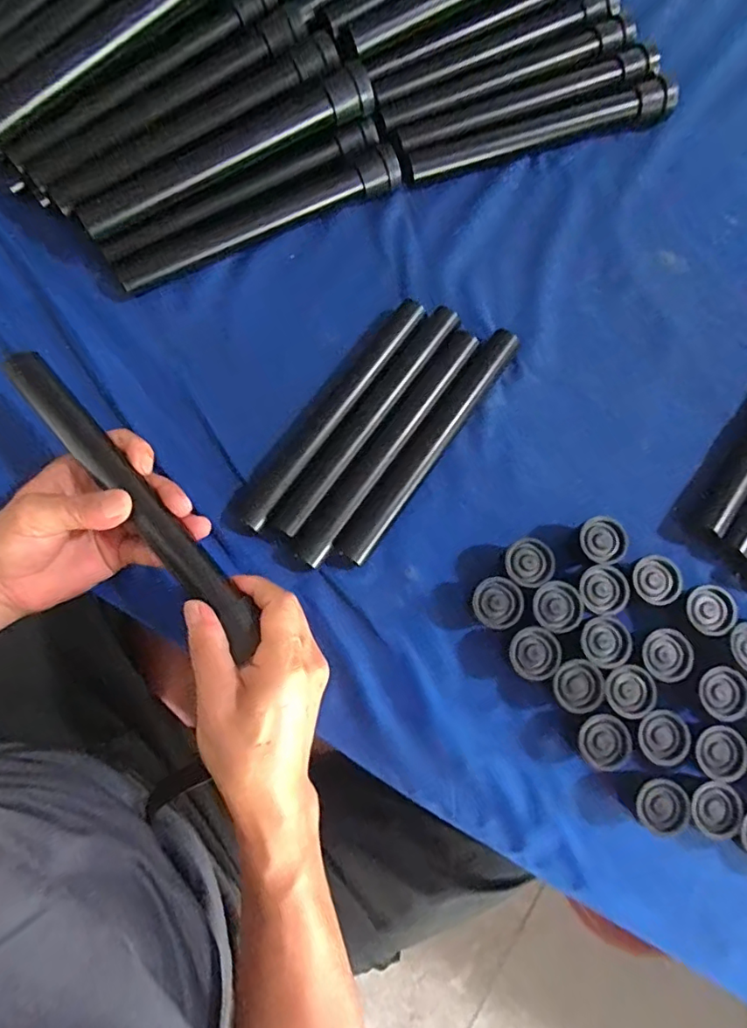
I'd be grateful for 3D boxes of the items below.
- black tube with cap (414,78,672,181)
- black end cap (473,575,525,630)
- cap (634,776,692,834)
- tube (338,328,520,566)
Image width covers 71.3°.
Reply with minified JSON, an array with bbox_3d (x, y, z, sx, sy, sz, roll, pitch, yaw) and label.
[{"bbox_3d":[0.148,-0.339,0.459,0.241,0.027,0.027,-16,80,-4],"label":"black tube with cap"},{"bbox_3d":[0.088,0.065,0.381,0.035,0.031,0.034,0,80,-1],"label":"black end cap"},{"bbox_3d":[0.193,0.198,0.361,0.032,0.035,0.032,0,80,-1],"label":"cap"},{"bbox_3d":[0.044,-0.055,0.408,0.025,0.021,0.217,36,81,5],"label":"tube"}]

